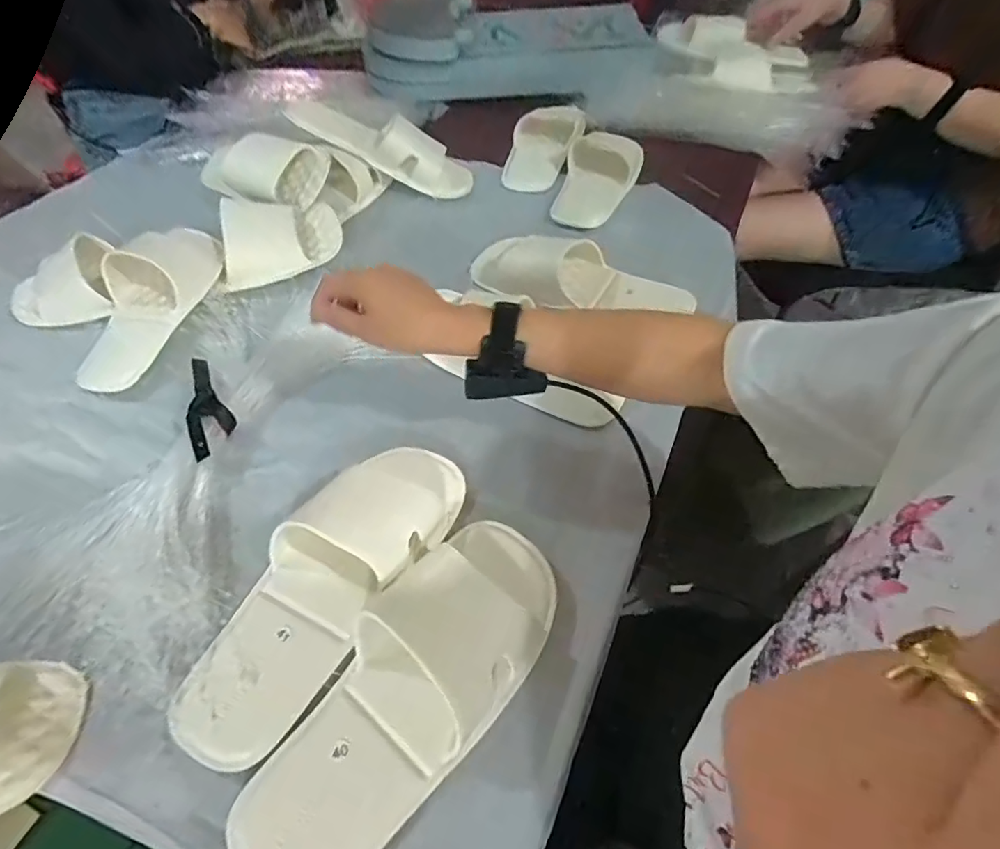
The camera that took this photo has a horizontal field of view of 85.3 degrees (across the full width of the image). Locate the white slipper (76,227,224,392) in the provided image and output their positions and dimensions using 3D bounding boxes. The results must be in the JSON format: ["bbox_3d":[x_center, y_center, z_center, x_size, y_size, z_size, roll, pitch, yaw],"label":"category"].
[{"bbox_3d":[-0.403,-0.148,0.603,0.096,0.073,0.231,10,53,9],"label":"white slipper"}]

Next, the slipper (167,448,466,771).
[{"bbox_3d":[-0.133,0.115,0.424,0.108,0.051,0.276,27,57,20],"label":"slipper"}]

